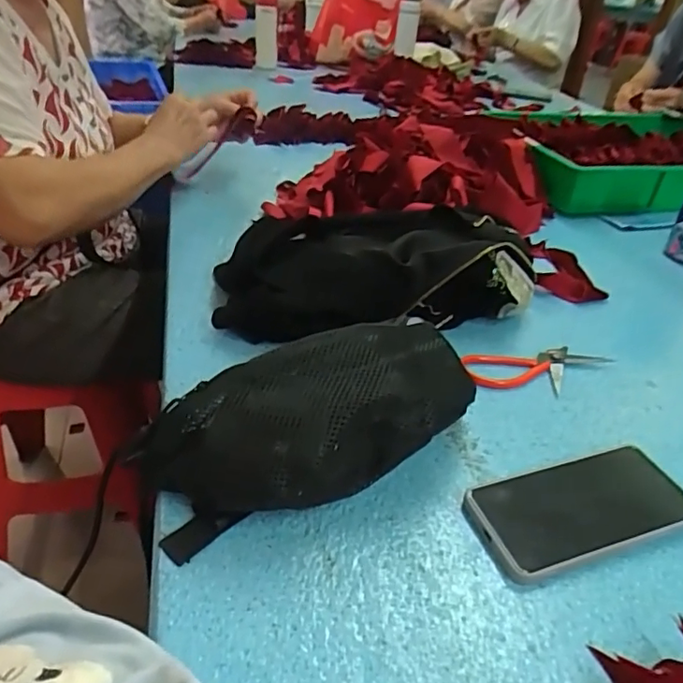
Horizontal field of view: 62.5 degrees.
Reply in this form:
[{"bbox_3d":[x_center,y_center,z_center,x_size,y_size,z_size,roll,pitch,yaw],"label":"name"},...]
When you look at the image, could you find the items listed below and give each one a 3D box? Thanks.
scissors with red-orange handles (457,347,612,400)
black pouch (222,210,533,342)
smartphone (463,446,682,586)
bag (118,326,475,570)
[{"bbox_3d":[0.202,0.028,0.562,0.155,0.009,0.058,-5,36,-12],"label":"scissors with red-orange handles"},{"bbox_3d":[0.040,-0.072,0.617,0.349,0.096,0.153,0,35,-4],"label":"black pouch"},{"bbox_3d":[0.176,0.123,0.419,0.158,0.016,0.080,-9,37,-17],"label":"smartphone"},{"bbox_3d":[-0.007,0.059,0.427,0.275,0.093,0.116,-17,40,-26],"label":"bag"}]

